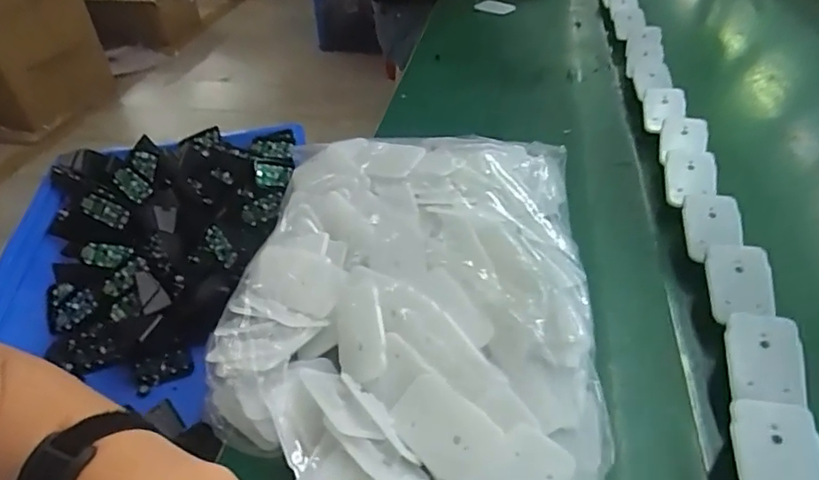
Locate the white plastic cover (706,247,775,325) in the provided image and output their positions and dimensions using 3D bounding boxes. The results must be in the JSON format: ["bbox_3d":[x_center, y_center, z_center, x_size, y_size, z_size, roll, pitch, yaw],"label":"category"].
[{"bbox_3d":[0.246,0.032,0.411,0.041,0.009,0.061,-7,61,26],"label":"white plastic cover"}]

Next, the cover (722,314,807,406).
[{"bbox_3d":[0.230,0.076,0.356,0.044,0.010,0.061,5,58,18],"label":"cover"}]

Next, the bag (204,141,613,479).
[{"bbox_3d":[-0.001,0.023,0.431,0.274,0.069,0.365,4,41,10],"label":"bag"}]

